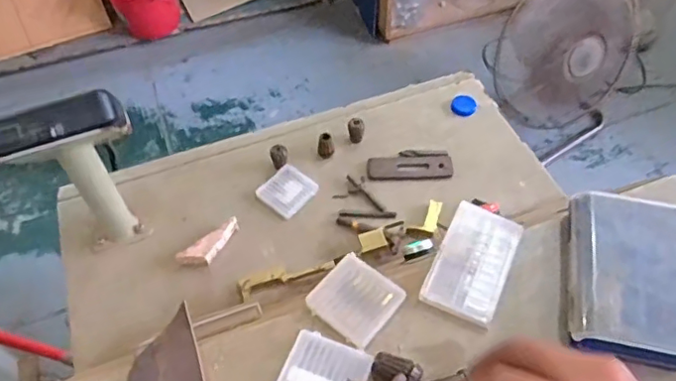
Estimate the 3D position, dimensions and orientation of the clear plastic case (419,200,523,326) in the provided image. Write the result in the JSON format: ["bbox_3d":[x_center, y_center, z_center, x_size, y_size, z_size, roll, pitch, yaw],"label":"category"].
[{"bbox_3d":[0.100,0.053,0.418,0.052,0.011,0.088,21,58,16],"label":"clear plastic case"}]

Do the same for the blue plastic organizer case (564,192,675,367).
[{"bbox_3d":[0.205,0.058,0.392,0.083,0.023,0.121,8,55,8],"label":"blue plastic organizer case"}]

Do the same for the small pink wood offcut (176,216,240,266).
[{"bbox_3d":[-0.135,0.057,0.600,0.025,0.012,0.074,38,64,25],"label":"small pink wood offcut"}]

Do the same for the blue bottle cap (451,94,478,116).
[{"bbox_3d":[0.161,-0.109,0.719,0.031,0.007,0.035,11,56,10],"label":"blue bottle cap"}]

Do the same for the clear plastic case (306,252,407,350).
[{"bbox_3d":[0.013,0.078,0.406,0.055,0.007,0.053,34,62,23],"label":"clear plastic case"}]

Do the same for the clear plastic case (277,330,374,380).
[{"bbox_3d":[-0.009,0.124,0.373,0.055,0.006,0.052,18,57,14],"label":"clear plastic case"}]

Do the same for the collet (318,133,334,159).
[{"bbox_3d":[-0.015,-0.055,0.668,0.018,0.028,0.020,-5,54,-2],"label":"collet"}]

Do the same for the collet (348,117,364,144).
[{"bbox_3d":[0.022,-0.073,0.684,0.018,0.029,0.017,-1,54,1],"label":"collet"}]

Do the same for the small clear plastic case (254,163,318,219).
[{"bbox_3d":[-0.058,0.000,0.649,0.057,0.005,0.056,36,63,24],"label":"small clear plastic case"}]

